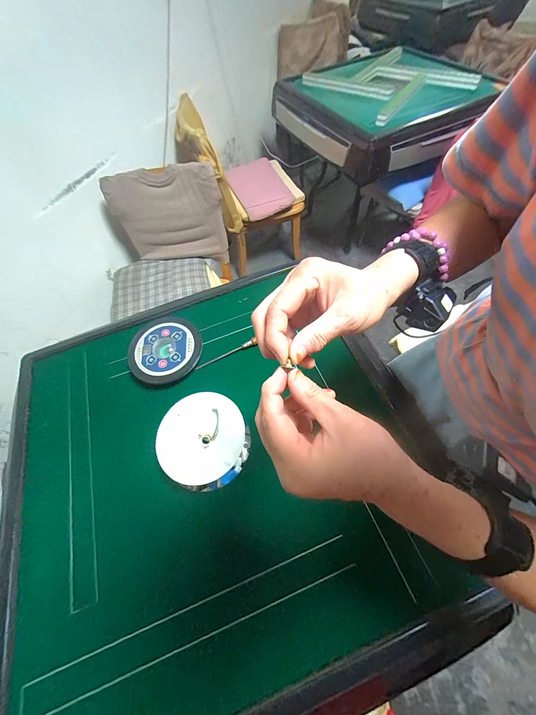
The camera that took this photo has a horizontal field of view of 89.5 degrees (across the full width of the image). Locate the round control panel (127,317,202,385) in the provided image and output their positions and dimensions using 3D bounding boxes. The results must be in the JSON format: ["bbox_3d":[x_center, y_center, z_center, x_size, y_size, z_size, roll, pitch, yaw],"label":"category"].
[{"bbox_3d":[-0.274,-0.025,0.720,0.186,0.033,0.183,-31,63,-11],"label":"round control panel"}]

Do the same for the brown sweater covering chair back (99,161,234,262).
[{"bbox_3d":[-0.404,-0.574,1.141,0.427,0.381,0.073,-5,42,0],"label":"brown sweater covering chair back"}]

